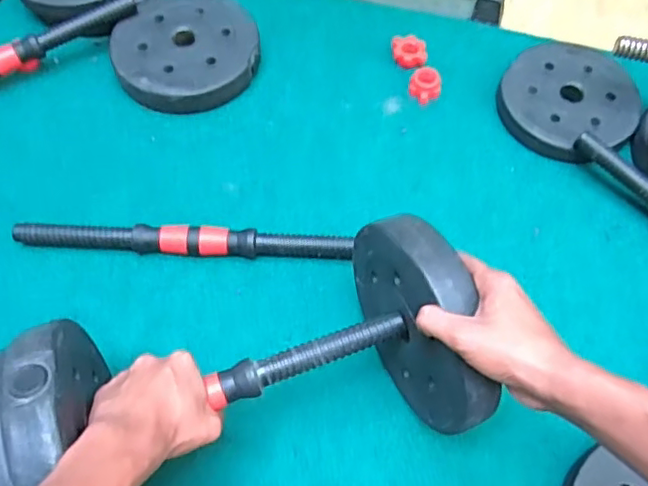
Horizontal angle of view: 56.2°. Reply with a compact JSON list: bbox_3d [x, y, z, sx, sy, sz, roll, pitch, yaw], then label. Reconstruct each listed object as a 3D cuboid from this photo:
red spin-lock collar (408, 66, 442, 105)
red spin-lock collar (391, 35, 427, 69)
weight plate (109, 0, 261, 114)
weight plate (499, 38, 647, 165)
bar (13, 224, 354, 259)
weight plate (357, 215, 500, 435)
[{"bbox_3d":[0.132,-0.206,0.790,0.041,0.027,0.038,0,61,-1],"label":"red spin-lock collar"},{"bbox_3d":[0.115,-0.259,0.816,0.046,0.022,0.042,0,61,-1],"label":"red spin-lock collar"},{"bbox_3d":[-0.183,-0.262,0.810,0.188,0.048,0.203,0,61,-1],"label":"weight plate"},{"bbox_3d":[0.314,-0.180,0.773,0.170,0.042,0.162,0,61,-1],"label":"weight plate"},{"bbox_3d":[-0.153,0.000,0.670,0.365,0.038,0.028,3,61,1],"label":"bar"},{"bbox_3d":[0.083,0.070,0.525,0.048,0.170,0.184,-18,61,-9],"label":"weight plate"}]

